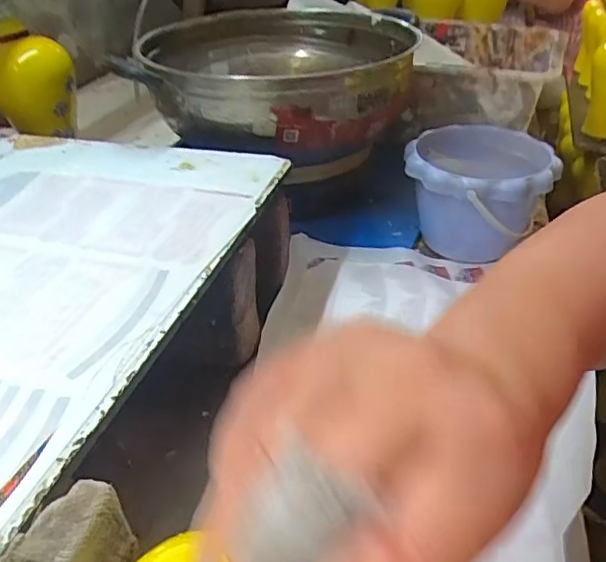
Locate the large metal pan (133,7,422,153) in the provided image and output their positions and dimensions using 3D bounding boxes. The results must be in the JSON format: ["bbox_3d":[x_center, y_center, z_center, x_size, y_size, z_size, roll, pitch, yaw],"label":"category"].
[{"bbox_3d":[-0.030,-0.272,0.704,0.316,0.073,0.380,8,38,15],"label":"large metal pan"}]

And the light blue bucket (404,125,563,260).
[{"bbox_3d":[0.186,-0.092,0.629,0.149,0.110,0.146,1,36,-1],"label":"light blue bucket"}]

